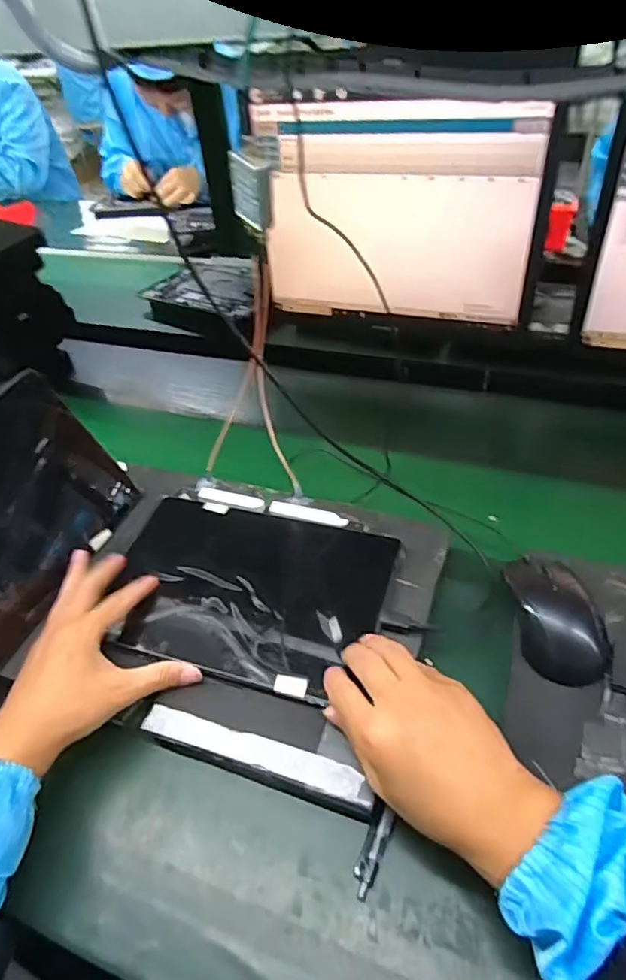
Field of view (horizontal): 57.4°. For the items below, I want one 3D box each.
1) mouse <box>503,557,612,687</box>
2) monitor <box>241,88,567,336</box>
[{"bbox_3d":[0.196,0.100,0.461,0.057,0.035,0.103,-5,44,2],"label":"mouse"},{"bbox_3d":[0.098,-0.331,0.717,0.360,0.274,0.052,10,46,17],"label":"monitor"}]

